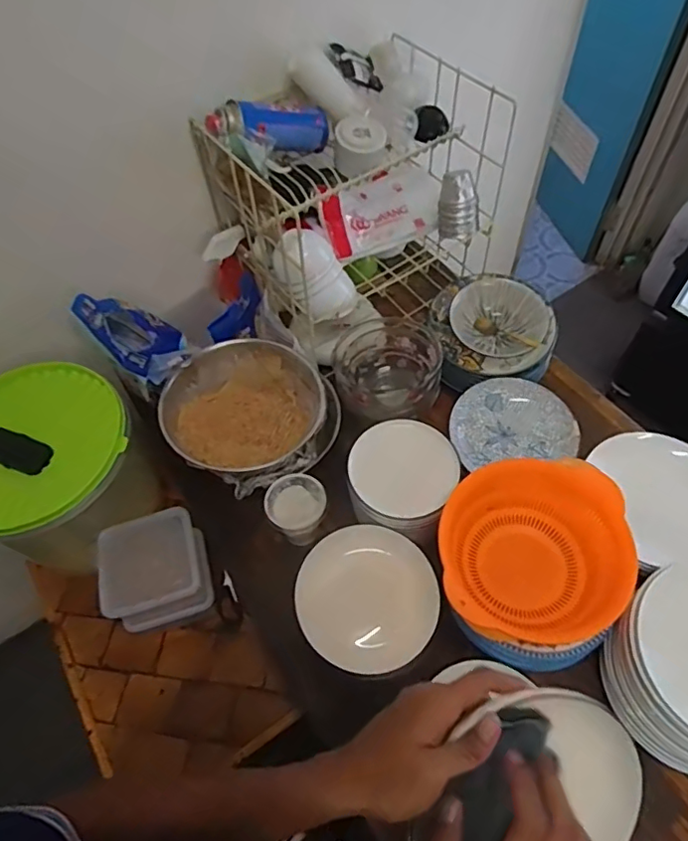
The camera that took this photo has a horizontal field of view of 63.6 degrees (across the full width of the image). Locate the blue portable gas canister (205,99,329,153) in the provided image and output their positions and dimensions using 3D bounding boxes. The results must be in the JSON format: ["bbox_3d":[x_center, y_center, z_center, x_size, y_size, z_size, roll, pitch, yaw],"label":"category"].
[{"bbox_3d":[-0.112,-0.461,0.873,0.198,0.066,0.078,-15,53,-37],"label":"blue portable gas canister"}]

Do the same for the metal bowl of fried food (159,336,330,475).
[{"bbox_3d":[-0.156,-0.018,0.886,0.238,0.090,0.237,-2,57,3],"label":"metal bowl of fried food"}]

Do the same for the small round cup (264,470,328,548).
[{"bbox_3d":[-0.073,0.136,0.859,0.084,0.074,0.085,36,66,24],"label":"small round cup"}]

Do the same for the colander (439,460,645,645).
[{"bbox_3d":[0.240,0.173,0.724,0.218,0.115,0.216,-2,57,3],"label":"colander"}]

